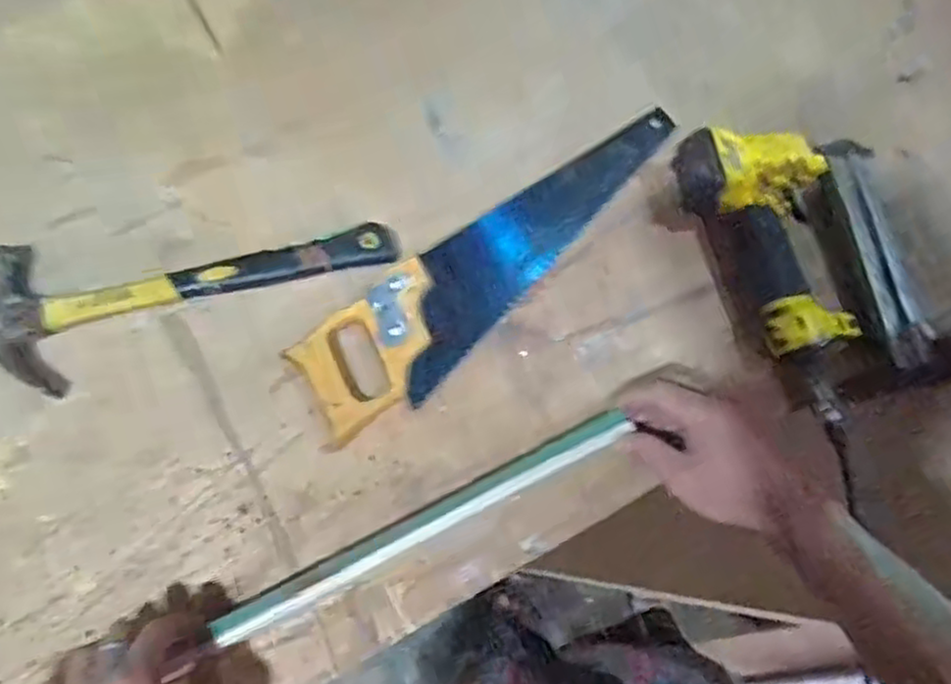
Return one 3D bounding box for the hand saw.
[{"bbox_3d":[0.026,-0.068,0.601,0.391,0.018,0.094,-37,80,-10],"label":"hand saw"}]

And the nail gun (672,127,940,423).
[{"bbox_3d":[0.286,-0.081,0.594,0.158,0.058,0.250,-24,78,-8],"label":"nail gun"}]

